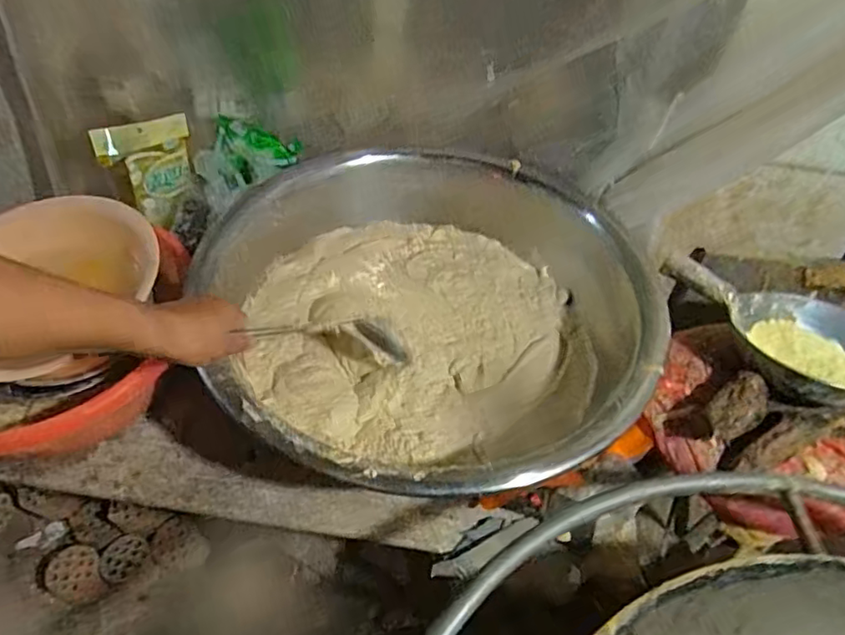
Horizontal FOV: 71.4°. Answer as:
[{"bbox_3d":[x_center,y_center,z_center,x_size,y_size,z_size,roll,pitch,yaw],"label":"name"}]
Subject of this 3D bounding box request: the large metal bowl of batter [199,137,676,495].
[{"bbox_3d":[0.002,-0.025,0.823,0.601,0.150,0.598,4,48,-4],"label":"large metal bowl of batter"}]

